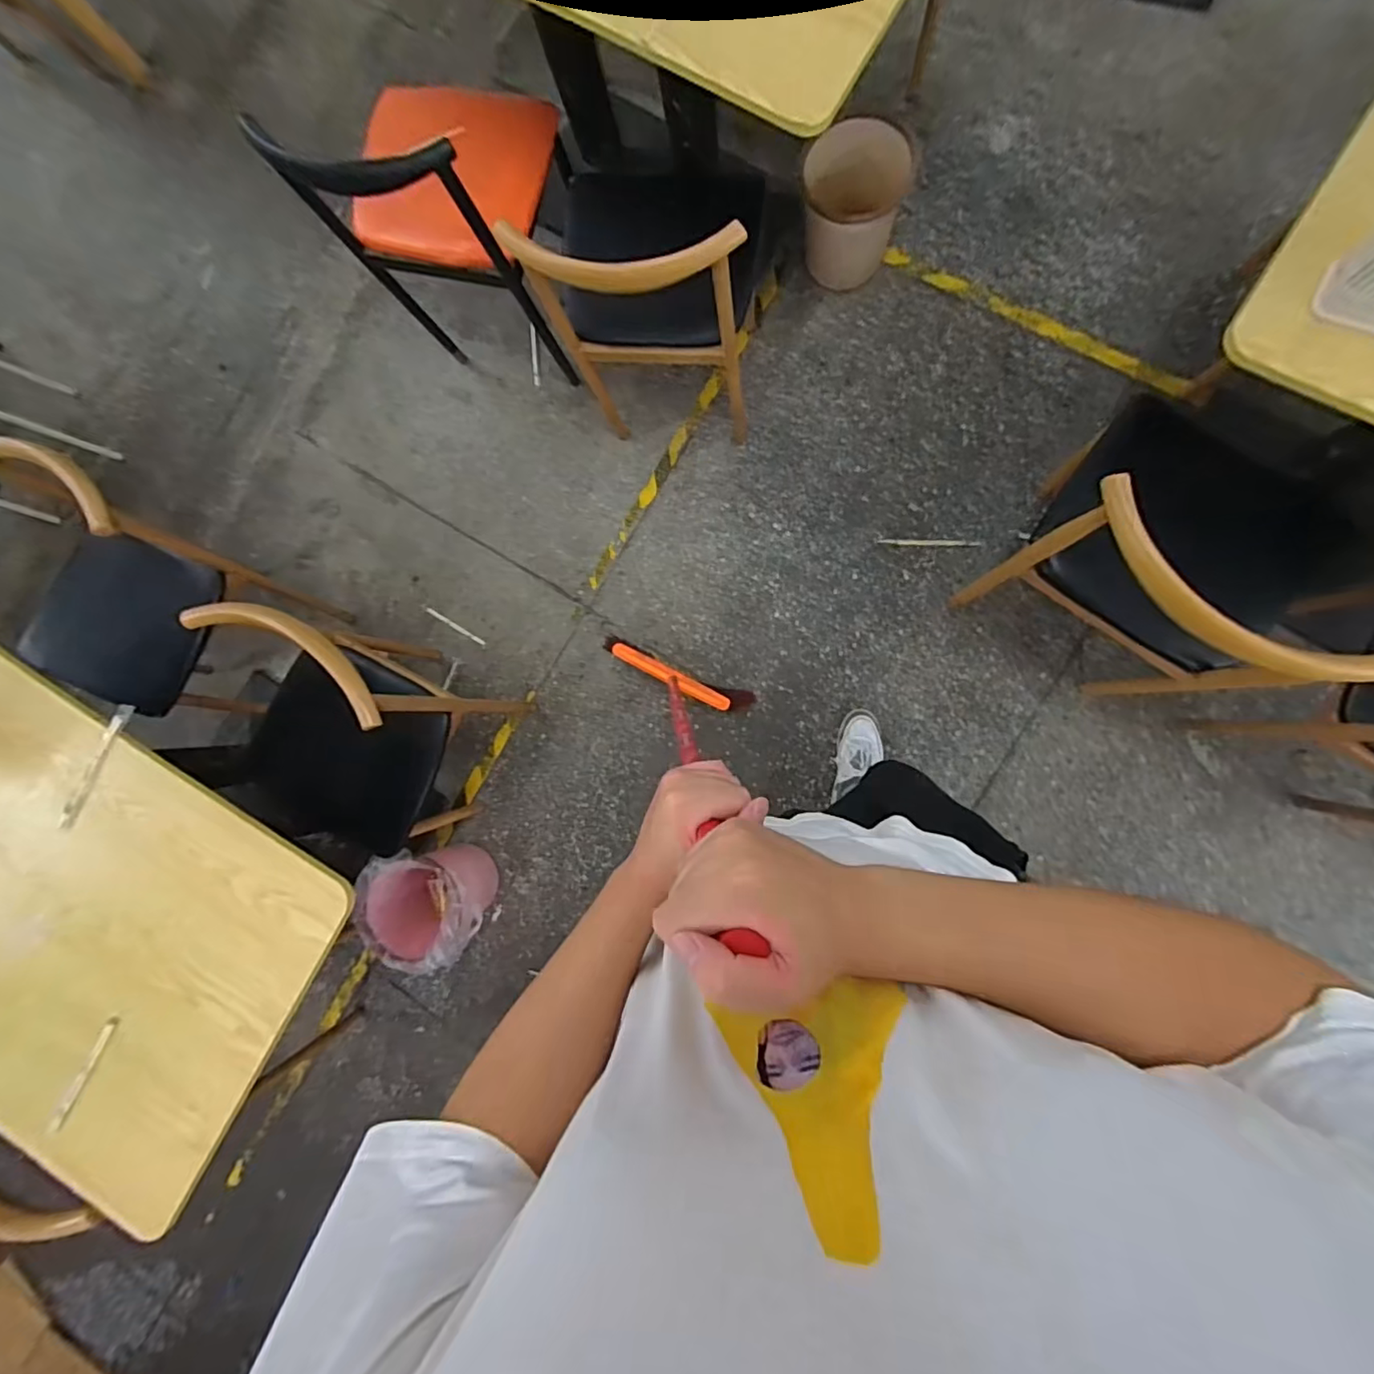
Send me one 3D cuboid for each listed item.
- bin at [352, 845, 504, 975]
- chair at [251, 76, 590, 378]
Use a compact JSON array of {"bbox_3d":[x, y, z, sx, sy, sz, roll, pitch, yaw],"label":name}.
[{"bbox_3d":[-0.595,0.501,1.357,0.273,0.257,0.262,-19,85,5],"label":"bin"},{"bbox_3d":[-0.463,-0.981,1.219,0.378,0.584,0.380,11,88,7],"label":"chair"}]

